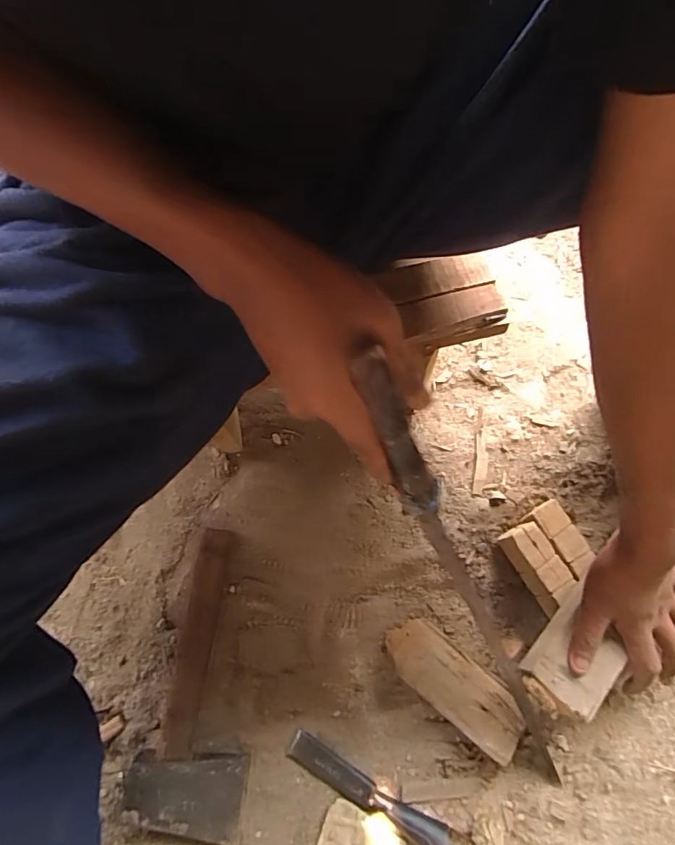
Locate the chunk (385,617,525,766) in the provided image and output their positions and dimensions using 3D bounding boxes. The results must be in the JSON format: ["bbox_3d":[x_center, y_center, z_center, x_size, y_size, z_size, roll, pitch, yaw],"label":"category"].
[{"bbox_3d":[0.111,0.248,0.458,0.138,0.034,0.053,37,77,14],"label":"chunk"}]

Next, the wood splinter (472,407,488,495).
[{"bbox_3d":[0.157,0.031,0.526,0.015,0.004,0.095,6,72,6],"label":"wood splinter"}]

